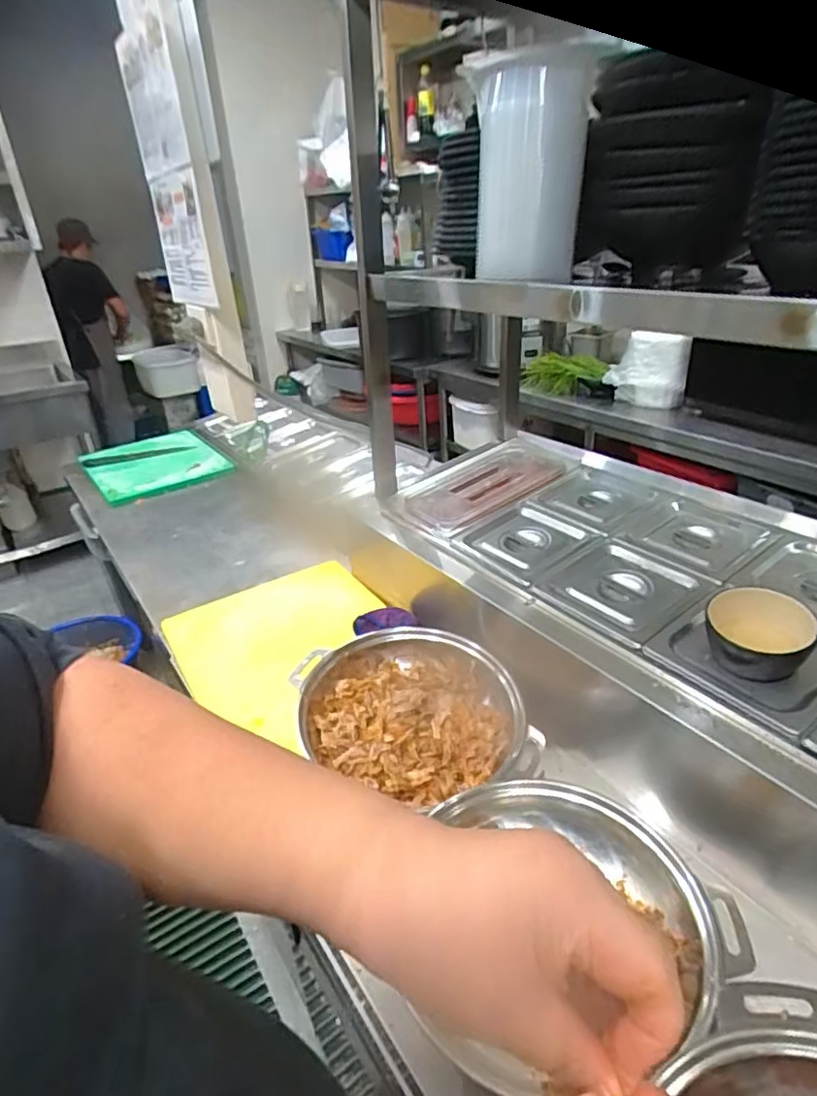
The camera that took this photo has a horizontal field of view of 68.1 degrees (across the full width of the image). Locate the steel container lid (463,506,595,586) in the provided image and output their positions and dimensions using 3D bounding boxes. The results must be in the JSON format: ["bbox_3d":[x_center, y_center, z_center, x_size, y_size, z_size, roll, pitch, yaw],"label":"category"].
[{"bbox_3d":[0.179,-0.010,0.919,0.163,0.022,0.156,-21,33,-29],"label":"steel container lid"}]

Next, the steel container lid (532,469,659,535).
[{"bbox_3d":[0.307,-0.083,0.993,0.160,0.019,0.165,-23,34,-31],"label":"steel container lid"}]

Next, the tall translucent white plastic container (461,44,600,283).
[{"bbox_3d":[0.141,-0.440,0.710,0.131,0.226,0.108,4,30,14],"label":"tall translucent white plastic container"}]

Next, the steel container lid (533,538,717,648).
[{"bbox_3d":[0.284,0.051,0.796,0.164,0.022,0.173,-21,33,-28],"label":"steel container lid"}]

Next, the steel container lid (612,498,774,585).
[{"bbox_3d":[0.408,-0.023,0.876,0.165,0.023,0.184,-21,33,-28],"label":"steel container lid"}]

